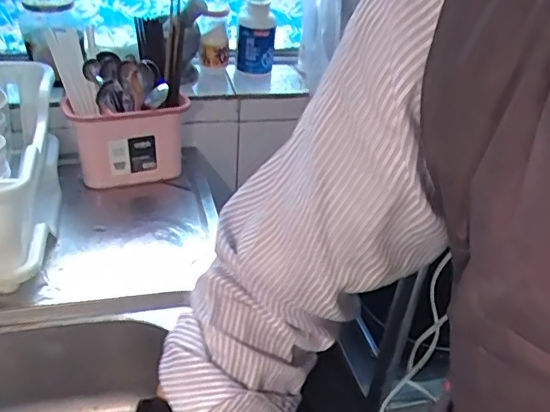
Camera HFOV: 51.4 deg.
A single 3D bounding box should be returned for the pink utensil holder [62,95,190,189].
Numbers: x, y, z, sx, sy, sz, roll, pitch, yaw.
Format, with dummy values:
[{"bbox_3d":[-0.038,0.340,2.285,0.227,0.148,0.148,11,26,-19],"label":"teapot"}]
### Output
[{"bbox_3d":[-0.244,-0.117,0.964,0.189,0.127,0.108,-18,40,-31],"label":"pink utensil holder"}]

